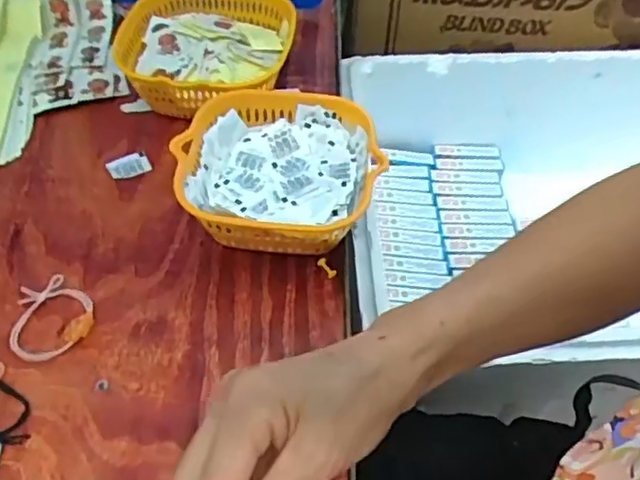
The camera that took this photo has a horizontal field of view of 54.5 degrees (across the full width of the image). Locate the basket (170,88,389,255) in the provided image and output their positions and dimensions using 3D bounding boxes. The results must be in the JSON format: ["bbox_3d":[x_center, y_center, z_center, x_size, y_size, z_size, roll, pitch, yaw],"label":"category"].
[{"bbox_3d":[-0.030,-0.043,0.467,0.145,0.064,0.135,7,51,4],"label":"basket"}]

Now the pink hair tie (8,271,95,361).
[{"bbox_3d":[-0.182,0.050,0.420,0.054,0.012,0.063,-15,53,-13],"label":"pink hair tie"}]

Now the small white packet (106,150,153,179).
[{"bbox_3d":[-0.159,-0.062,0.519,0.033,0.006,0.024,-22,55,-19],"label":"small white packet"}]

